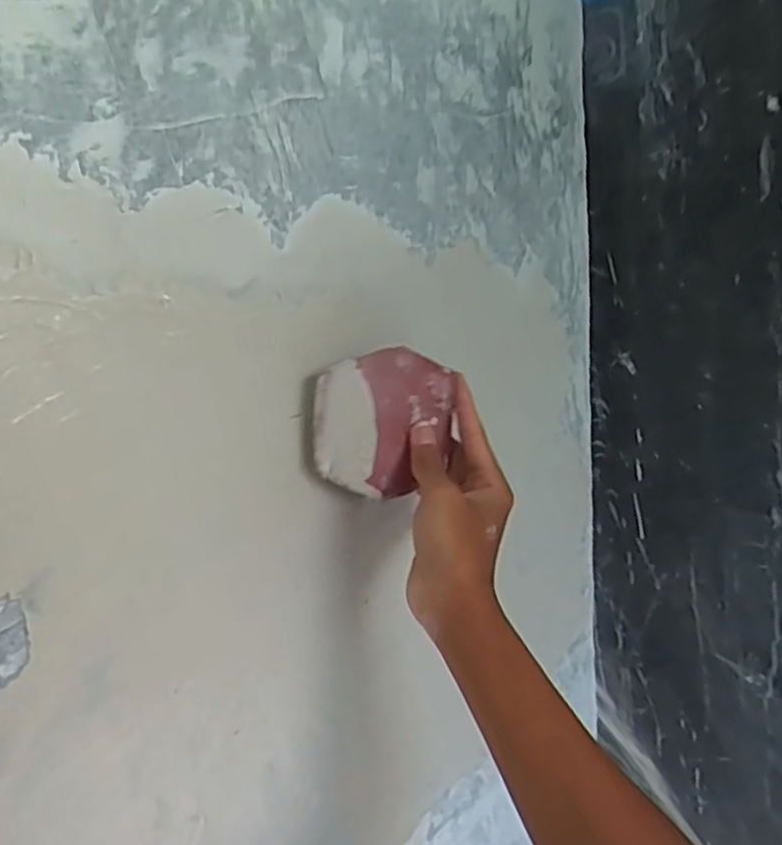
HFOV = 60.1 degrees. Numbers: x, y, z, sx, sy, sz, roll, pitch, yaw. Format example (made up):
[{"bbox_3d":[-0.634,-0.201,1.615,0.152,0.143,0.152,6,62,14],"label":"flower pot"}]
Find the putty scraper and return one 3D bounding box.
[{"bbox_3d":[-0.005,0.000,0.446,0.092,0.091,0.007,-7,12,-17],"label":"putty scraper"}]

